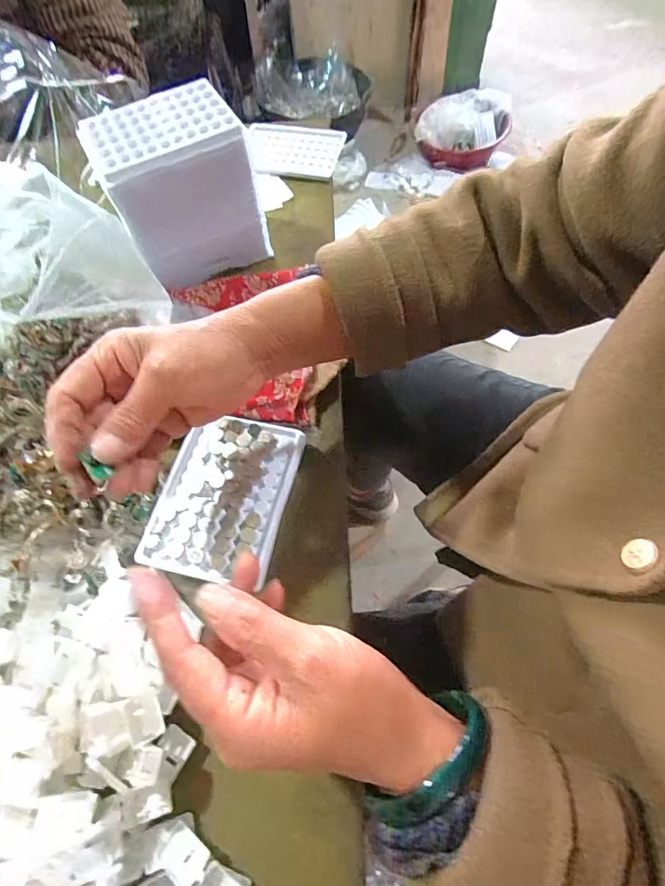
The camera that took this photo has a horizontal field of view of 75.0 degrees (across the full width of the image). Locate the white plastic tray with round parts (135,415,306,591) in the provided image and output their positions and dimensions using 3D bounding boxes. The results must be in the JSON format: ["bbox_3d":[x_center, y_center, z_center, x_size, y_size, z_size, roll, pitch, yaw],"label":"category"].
[{"bbox_3d":[-0.084,0.039,0.336,0.095,0.011,0.127,11,64,8],"label":"white plastic tray with round parts"}]

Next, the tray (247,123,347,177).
[{"bbox_3d":[-0.052,-0.374,0.550,0.126,0.008,0.093,8,64,6],"label":"tray"}]

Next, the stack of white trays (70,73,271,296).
[{"bbox_3d":[-0.142,-0.239,0.419,0.130,0.127,0.094,-31,66,-13],"label":"stack of white trays"}]

